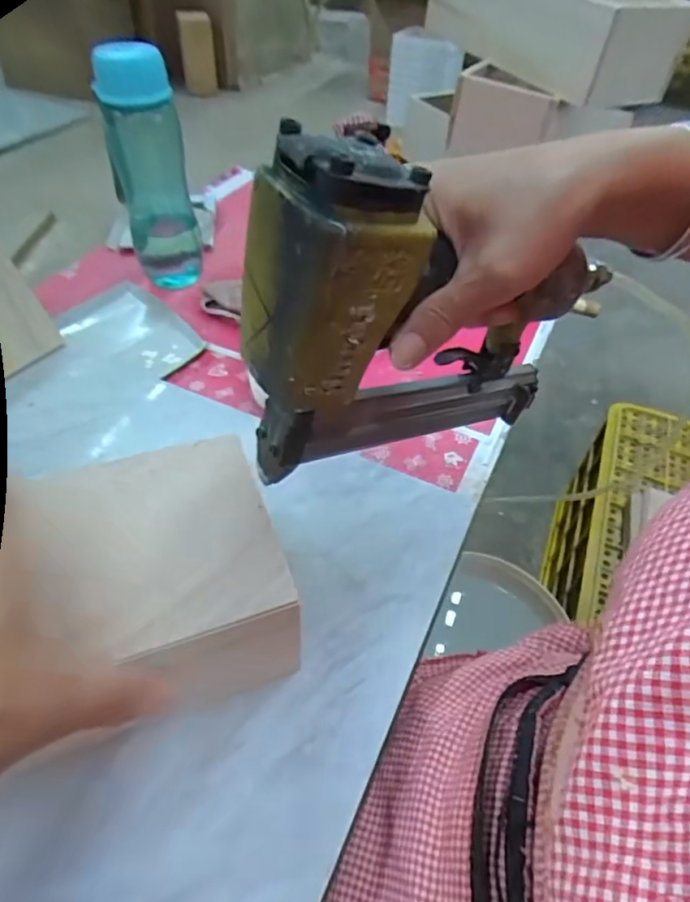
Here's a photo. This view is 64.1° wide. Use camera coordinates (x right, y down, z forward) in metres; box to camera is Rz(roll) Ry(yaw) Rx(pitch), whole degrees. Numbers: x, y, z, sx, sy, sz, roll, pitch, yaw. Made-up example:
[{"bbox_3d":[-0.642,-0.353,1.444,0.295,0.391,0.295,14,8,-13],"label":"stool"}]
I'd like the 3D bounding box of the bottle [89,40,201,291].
[{"bbox_3d":[-0.211,-0.303,0.602,0.076,0.233,0.066,-13,48,-15],"label":"bottle"}]

